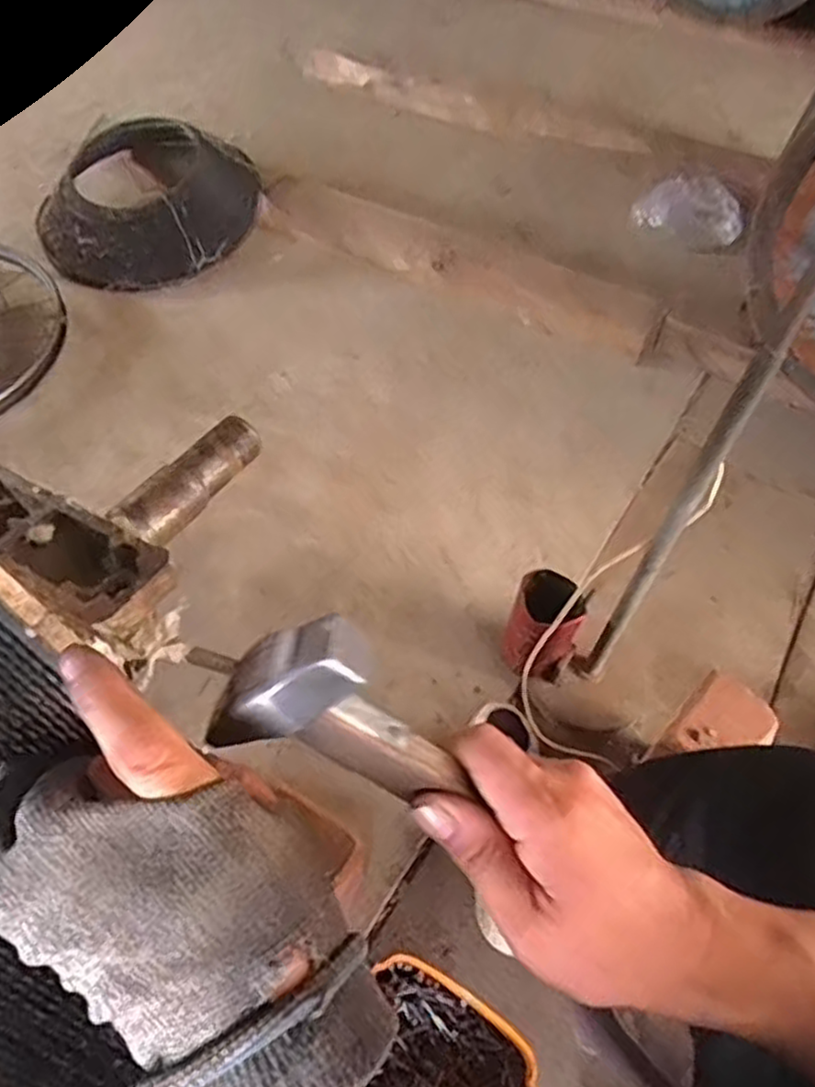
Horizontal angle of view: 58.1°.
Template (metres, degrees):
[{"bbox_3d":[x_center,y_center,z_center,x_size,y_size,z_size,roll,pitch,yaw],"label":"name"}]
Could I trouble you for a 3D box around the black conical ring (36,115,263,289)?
[{"bbox_3d":[-0.551,-0.716,1.547,0.419,0.179,0.387,1,53,-1],"label":"black conical ring"}]

